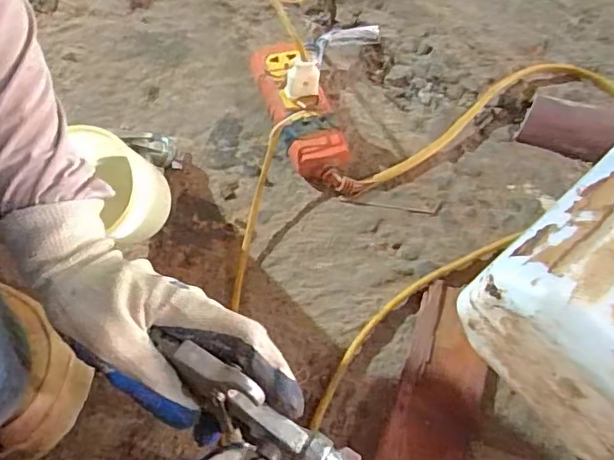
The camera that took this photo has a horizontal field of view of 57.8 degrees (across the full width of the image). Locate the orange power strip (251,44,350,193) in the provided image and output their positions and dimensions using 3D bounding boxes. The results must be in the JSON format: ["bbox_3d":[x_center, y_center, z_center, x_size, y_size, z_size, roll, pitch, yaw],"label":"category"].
[{"bbox_3d":[-0.011,-0.125,0.578,0.057,0.047,0.183,-17,62,-12],"label":"orange power strip"}]

